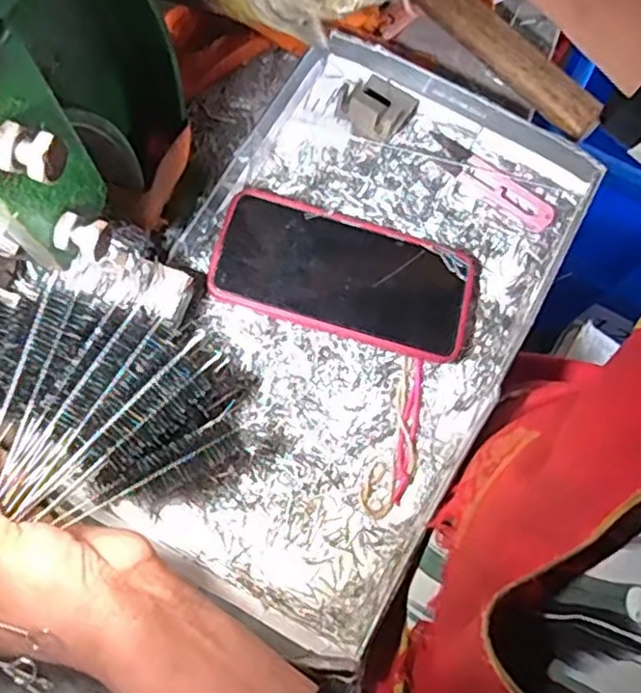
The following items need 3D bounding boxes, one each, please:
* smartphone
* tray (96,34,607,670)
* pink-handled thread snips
[{"bbox_3d":[0.017,-0.045,0.428,0.163,0.007,0.079,17,70,-5],"label":"smartphone"},{"bbox_3d":[0.012,-0.017,0.428,0.210,0.041,0.348,29,76,5],"label":"tray"},{"bbox_3d":[0.116,-0.113,0.468,0.095,0.006,0.026,35,77,7],"label":"pink-handled thread snips"}]

